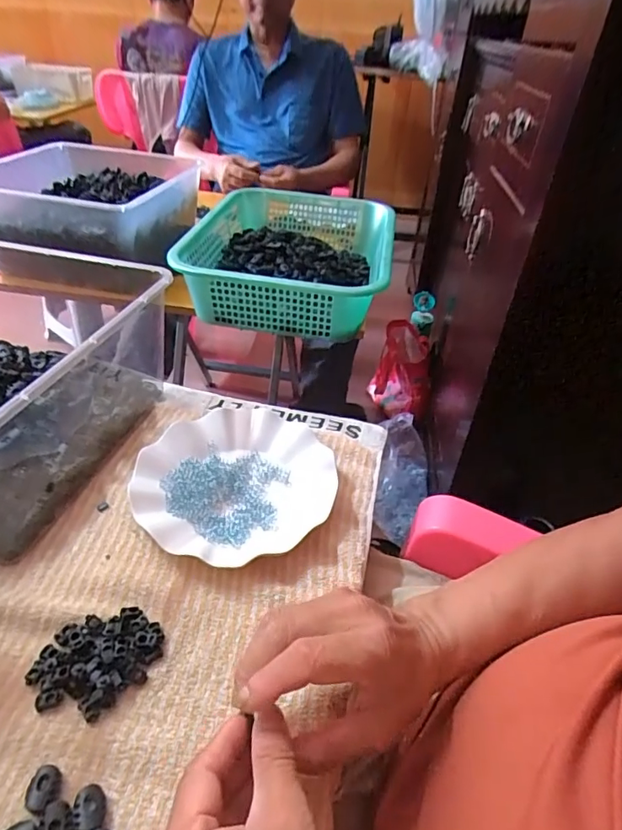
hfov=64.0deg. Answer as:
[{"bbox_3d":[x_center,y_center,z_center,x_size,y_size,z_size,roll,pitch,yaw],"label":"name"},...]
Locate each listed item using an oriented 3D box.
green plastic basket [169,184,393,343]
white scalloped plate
[{"bbox_3d":[-0.026,-0.262,0.812,0.299,0.100,0.405,7,39,4],"label":"green plastic basket"},{"bbox_3d":[-0.069,0.061,0.470,0.176,0.023,0.182,2,39,-2],"label":"white scalloped plate"}]

